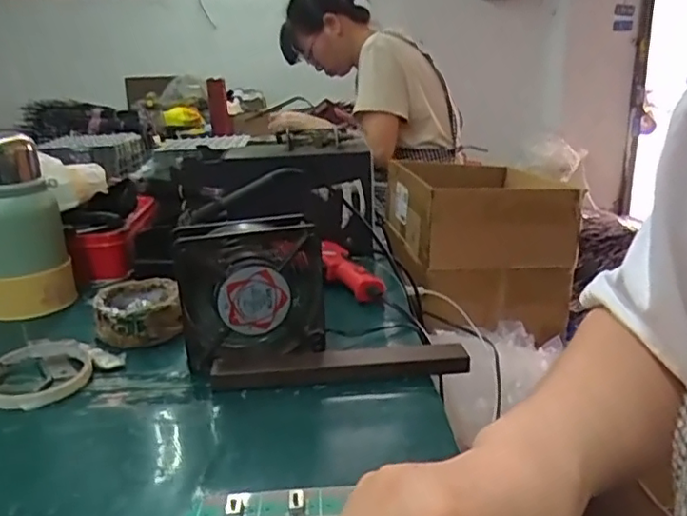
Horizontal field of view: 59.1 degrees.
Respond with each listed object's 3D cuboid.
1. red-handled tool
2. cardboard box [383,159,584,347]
[{"bbox_3d":[0.005,0.016,0.702,0.048,0.034,0.137,-9,20,-22],"label":"red-handled tool"},{"bbox_3d":[0.246,-0.042,1.217,0.288,0.246,0.377,-3,18,-6],"label":"cardboard box"}]

